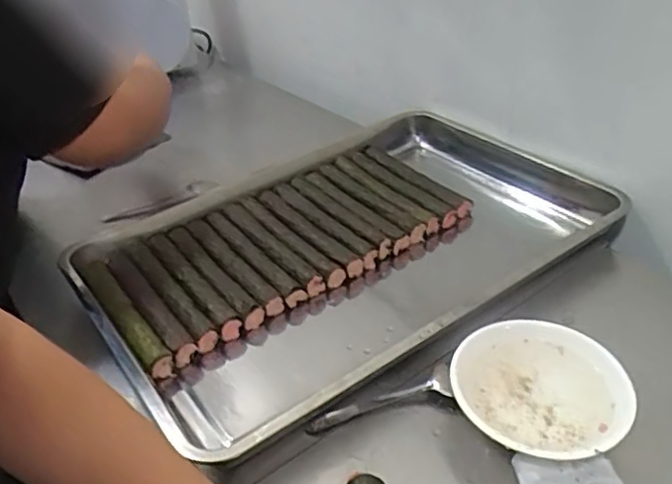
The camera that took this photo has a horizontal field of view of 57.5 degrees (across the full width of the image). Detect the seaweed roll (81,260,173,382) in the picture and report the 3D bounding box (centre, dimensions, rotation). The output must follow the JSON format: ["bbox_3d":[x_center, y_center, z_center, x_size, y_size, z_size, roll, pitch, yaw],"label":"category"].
[{"bbox_3d":[-0.233,0.077,0.668,0.030,0.022,0.212,-27,40,-27],"label":"seaweed roll"}]

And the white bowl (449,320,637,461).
[{"bbox_3d":[0.173,0.134,0.526,0.139,0.051,0.139,-4,35,3],"label":"white bowl"}]

